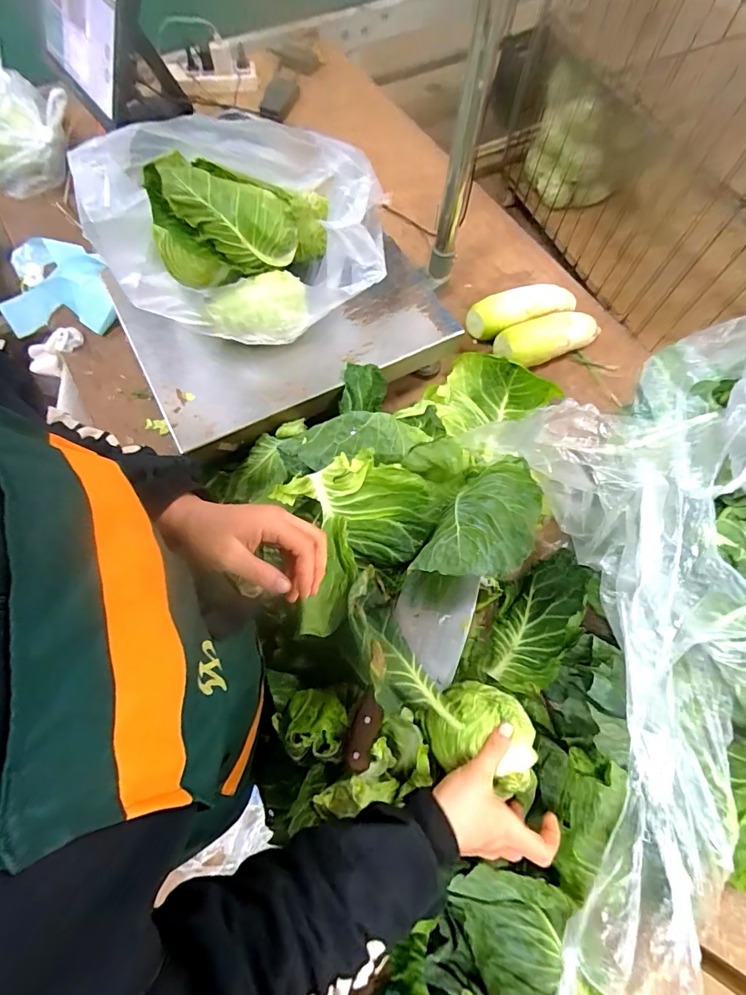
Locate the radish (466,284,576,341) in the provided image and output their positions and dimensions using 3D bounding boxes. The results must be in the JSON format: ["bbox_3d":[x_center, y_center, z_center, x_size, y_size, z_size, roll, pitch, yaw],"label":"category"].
[{"bbox_3d":[0.293,-0.368,0.914,0.230,0.068,0.076,-20,70,-10],"label":"radish"}]

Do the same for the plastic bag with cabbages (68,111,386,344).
[{"bbox_3d":[-0.172,-0.372,0.639,0.366,0.234,0.194,-18,70,-9],"label":"plastic bag with cabbages"}]

